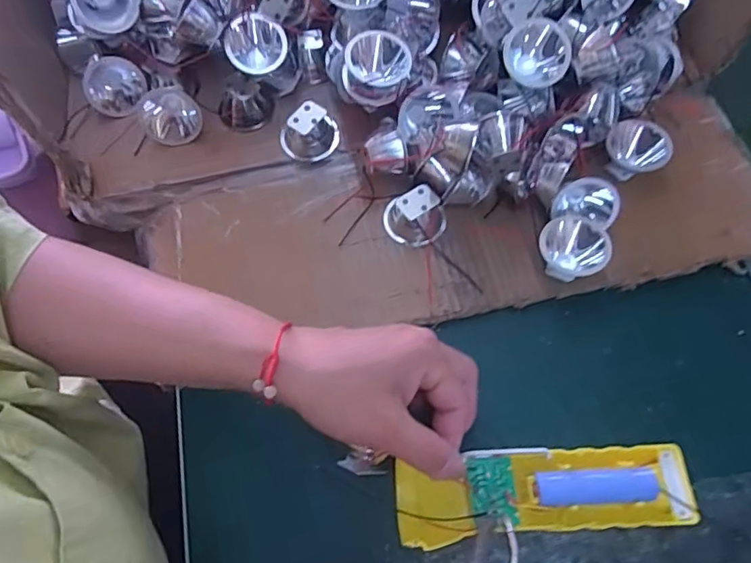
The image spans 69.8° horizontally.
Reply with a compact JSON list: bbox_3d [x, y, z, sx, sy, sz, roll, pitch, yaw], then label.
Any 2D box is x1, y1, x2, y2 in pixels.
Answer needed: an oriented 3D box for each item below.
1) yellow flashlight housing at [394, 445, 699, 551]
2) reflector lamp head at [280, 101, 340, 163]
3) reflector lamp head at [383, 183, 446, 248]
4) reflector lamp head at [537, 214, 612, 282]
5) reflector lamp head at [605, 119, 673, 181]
[{"bbox_3d":[0.095,0.117,0.297,0.163,0.016,0.042,-4,65,-3],"label":"yellow flashlight housing"},{"bbox_3d":[-0.050,-0.112,0.404,0.043,0.032,0.033,-12,65,-5],"label":"reflector lamp head"},{"bbox_3d":[0.029,-0.045,0.375,0.043,0.024,0.036,-11,65,-4],"label":"reflector lamp head"},{"bbox_3d":[0.131,-0.021,0.356,0.036,0.034,0.042,-28,67,-12],"label":"reflector lamp head"},{"bbox_3d":[0.188,-0.096,0.387,0.041,0.030,0.037,25,67,12],"label":"reflector lamp head"}]

